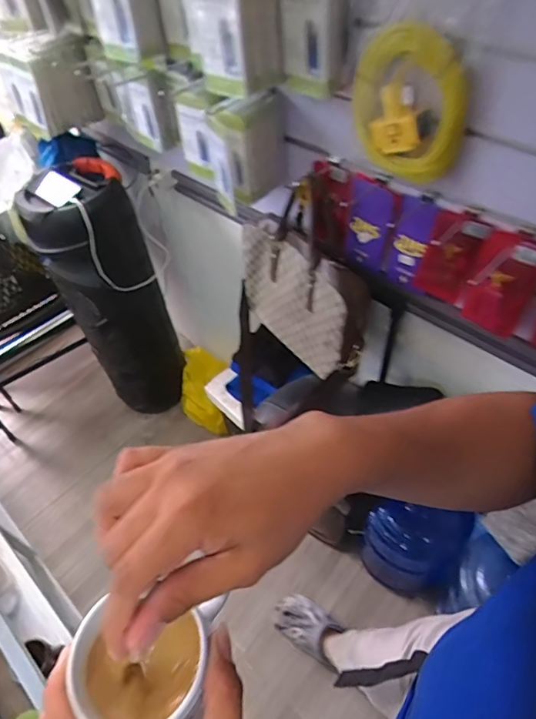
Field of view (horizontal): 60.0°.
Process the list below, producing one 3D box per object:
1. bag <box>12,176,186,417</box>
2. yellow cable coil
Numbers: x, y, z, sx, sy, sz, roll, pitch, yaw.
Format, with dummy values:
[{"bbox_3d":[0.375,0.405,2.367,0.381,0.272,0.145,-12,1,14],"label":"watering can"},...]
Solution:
[{"bbox_3d":[-0.469,-0.148,1.488,0.252,0.861,0.197,3,52,7],"label":"bag"},{"bbox_3d":[0.188,-0.341,0.626,0.167,0.230,0.043,29,77,11],"label":"yellow cable coil"}]

